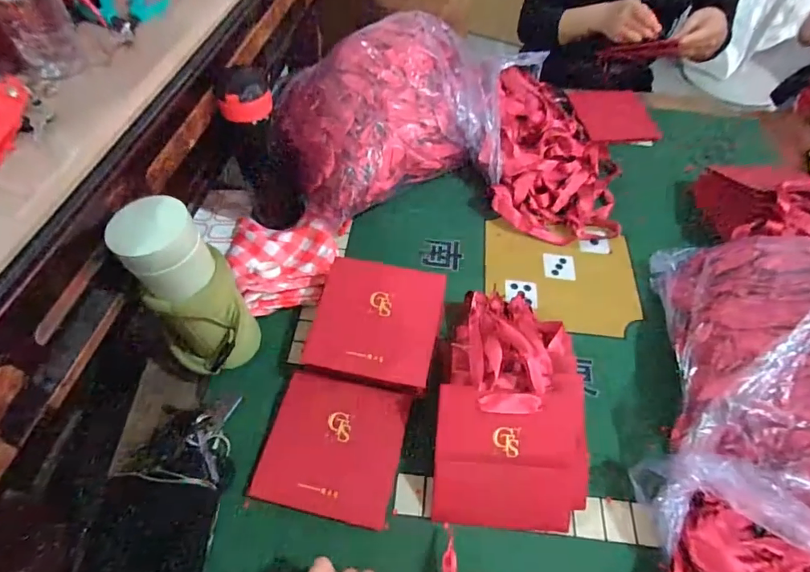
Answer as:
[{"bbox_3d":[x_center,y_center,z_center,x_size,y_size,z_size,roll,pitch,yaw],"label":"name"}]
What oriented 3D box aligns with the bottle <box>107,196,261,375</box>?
[{"bbox_3d":[-0.210,0.014,0.462,0.088,0.202,0.080,-24,60,-20],"label":"bottle"}]

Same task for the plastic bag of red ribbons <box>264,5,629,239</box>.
[{"bbox_3d":[0.076,-0.245,0.698,0.489,0.171,0.340,-6,55,-9],"label":"plastic bag of red ribbons"}]

